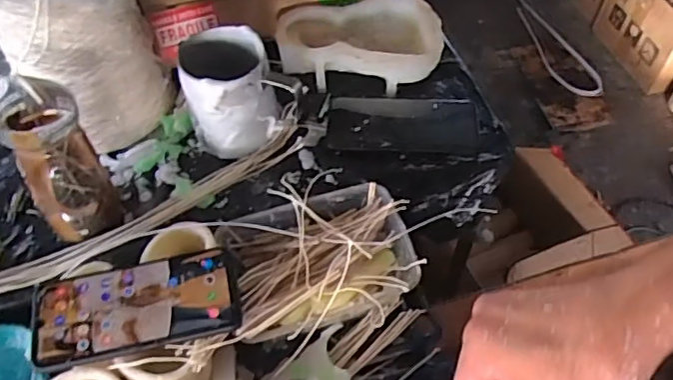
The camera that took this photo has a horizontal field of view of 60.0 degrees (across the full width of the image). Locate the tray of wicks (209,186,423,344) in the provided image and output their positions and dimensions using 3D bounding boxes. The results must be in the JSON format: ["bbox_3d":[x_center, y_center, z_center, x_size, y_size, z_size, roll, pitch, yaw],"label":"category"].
[{"bbox_3d":[-0.015,0.060,0.520,0.160,0.037,0.123,-11,55,-8],"label":"tray of wicks"}]

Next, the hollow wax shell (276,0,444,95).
[{"bbox_3d":[0.026,-0.174,0.678,0.185,0.048,0.110,4,54,3],"label":"hollow wax shell"}]

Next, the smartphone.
[{"bbox_3d":[-0.159,0.092,0.464,0.156,0.007,0.072,-11,55,-8],"label":"smartphone"}]

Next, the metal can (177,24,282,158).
[{"bbox_3d":[-0.107,-0.102,0.588,0.085,0.102,0.087,0,54,0],"label":"metal can"}]

